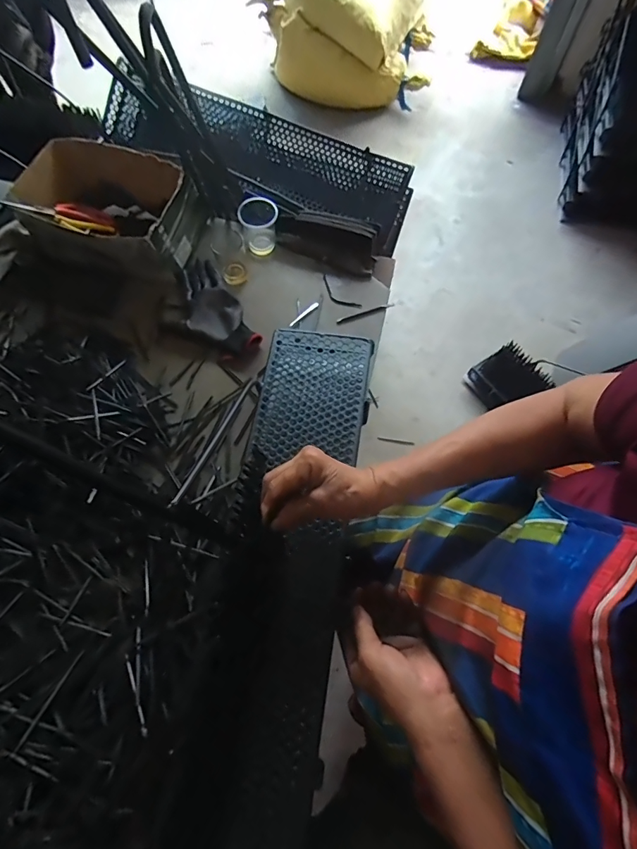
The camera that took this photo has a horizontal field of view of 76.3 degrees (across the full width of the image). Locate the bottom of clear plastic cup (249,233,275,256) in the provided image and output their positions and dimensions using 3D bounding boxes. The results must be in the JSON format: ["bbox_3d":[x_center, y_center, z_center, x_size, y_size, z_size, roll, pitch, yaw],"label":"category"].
[{"bbox_3d":[-0.108,-0.340,0.764,0.043,0.015,0.040,-1,67,1],"label":"bottom of clear plastic cup"}]

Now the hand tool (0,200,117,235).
[{"bbox_3d":[-0.452,-0.371,0.725,0.080,0.021,0.185,44,35,18],"label":"hand tool"}]

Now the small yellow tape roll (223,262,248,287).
[{"bbox_3d":[-0.154,-0.278,0.742,0.039,0.017,0.048,-15,67,-5],"label":"small yellow tape roll"}]

